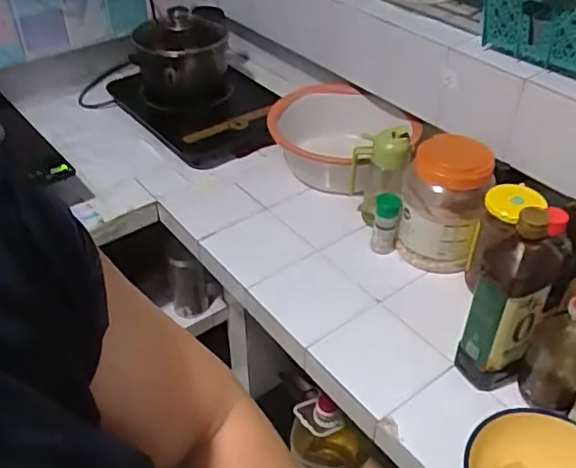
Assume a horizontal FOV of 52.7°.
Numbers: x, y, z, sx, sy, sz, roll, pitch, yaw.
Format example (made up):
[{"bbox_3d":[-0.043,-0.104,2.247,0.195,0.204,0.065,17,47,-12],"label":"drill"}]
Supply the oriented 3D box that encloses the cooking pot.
[{"bbox_3d":[-0.242,-0.409,1.334,0.214,0.182,0.201,-7,41,-8],"label":"cooking pot"}]

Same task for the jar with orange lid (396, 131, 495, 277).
[{"bbox_3d":[0.246,-0.051,0.941,0.126,0.193,0.128,6,41,7],"label":"jar with orange lid"}]

